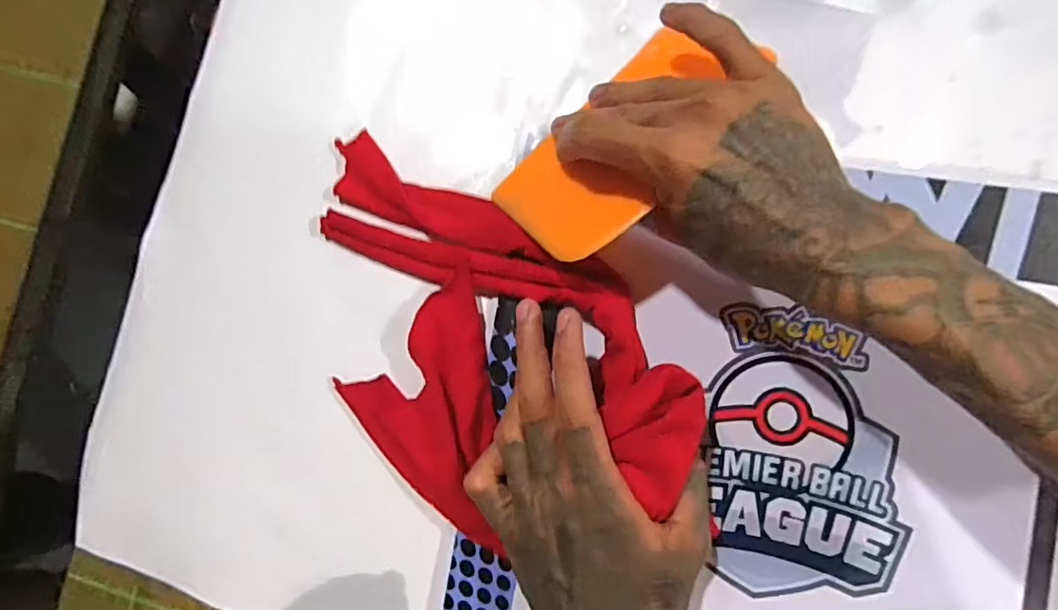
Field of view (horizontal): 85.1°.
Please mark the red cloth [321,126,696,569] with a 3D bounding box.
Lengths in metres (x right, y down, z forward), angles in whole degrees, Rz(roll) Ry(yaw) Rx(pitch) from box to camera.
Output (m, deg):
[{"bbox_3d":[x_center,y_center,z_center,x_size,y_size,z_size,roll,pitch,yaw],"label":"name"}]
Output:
[{"bbox_3d":[-0.037,0.027,0.315,0.253,0.045,0.160,34,91,9],"label":"red cloth"}]

